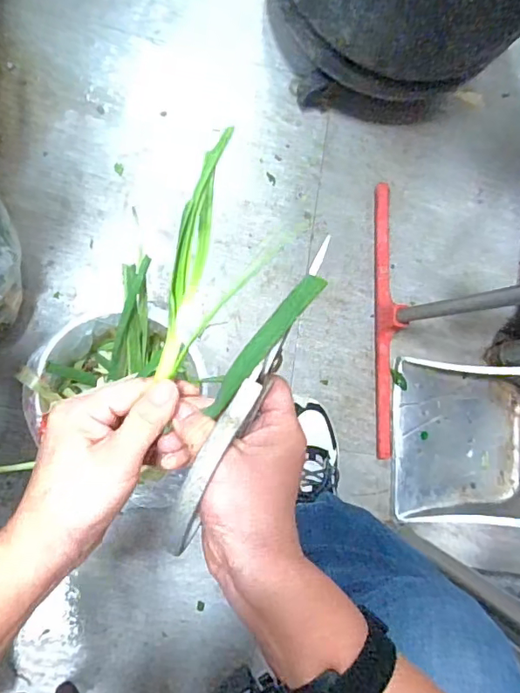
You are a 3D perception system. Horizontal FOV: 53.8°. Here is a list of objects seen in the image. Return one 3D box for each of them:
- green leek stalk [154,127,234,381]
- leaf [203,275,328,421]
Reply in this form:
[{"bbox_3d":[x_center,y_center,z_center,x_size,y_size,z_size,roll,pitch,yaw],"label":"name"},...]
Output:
[{"bbox_3d":[-0.038,-0.056,0.303,0.020,0.027,0.149,11,92,-8],"label":"green leek stalk"},{"bbox_3d":[0.001,-0.001,0.294,0.012,0.011,0.102,36,114,-5],"label":"leaf"}]

